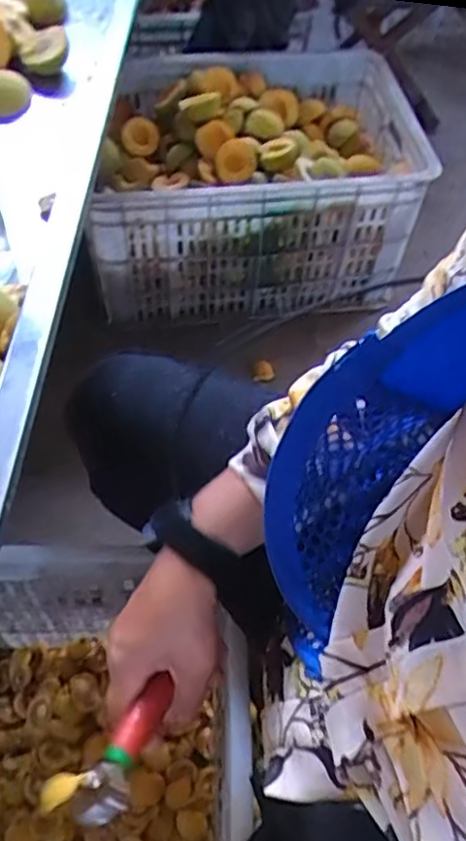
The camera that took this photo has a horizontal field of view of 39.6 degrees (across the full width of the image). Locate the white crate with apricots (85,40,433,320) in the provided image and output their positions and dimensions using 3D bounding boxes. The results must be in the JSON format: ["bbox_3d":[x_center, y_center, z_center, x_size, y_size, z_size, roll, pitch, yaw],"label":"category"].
[{"bbox_3d":[0.010,-0.391,1.095,0.505,0.283,0.390,-10,56,-10],"label":"white crate with apricots"}]

